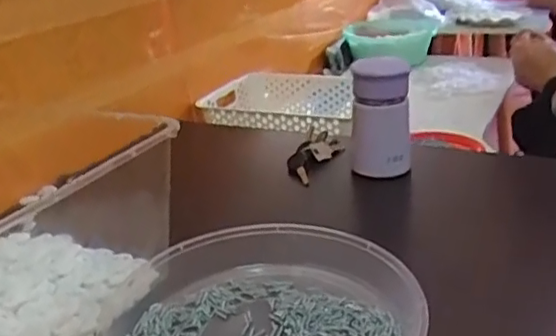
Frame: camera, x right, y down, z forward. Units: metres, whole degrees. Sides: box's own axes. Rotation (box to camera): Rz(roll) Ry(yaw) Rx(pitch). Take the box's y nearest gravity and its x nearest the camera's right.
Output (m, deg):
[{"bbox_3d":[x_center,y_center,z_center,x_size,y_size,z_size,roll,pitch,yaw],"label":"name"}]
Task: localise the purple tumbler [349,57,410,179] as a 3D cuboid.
[{"bbox_3d":[0.118,-0.062,0.705,0.062,0.131,0.067,-2,24,4],"label":"purple tumbler"}]

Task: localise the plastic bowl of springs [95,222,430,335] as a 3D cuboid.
[{"bbox_3d":[-0.017,0.112,0.454,0.225,0.046,0.231,-3,24,1],"label":"plastic bowl of springs"}]

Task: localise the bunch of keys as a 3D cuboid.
[{"bbox_3d":[0.045,-0.017,0.768,0.045,0.033,0.114,9,26,26],"label":"bunch of keys"}]

